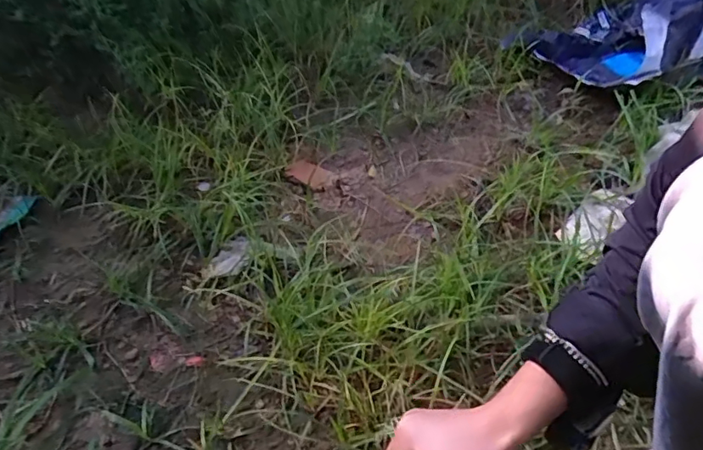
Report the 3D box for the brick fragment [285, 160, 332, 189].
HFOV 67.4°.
[{"bbox_3d":[-0.067,-0.081,0.858,0.073,0.022,0.044,24,51,26],"label":"brick fragment"}]

